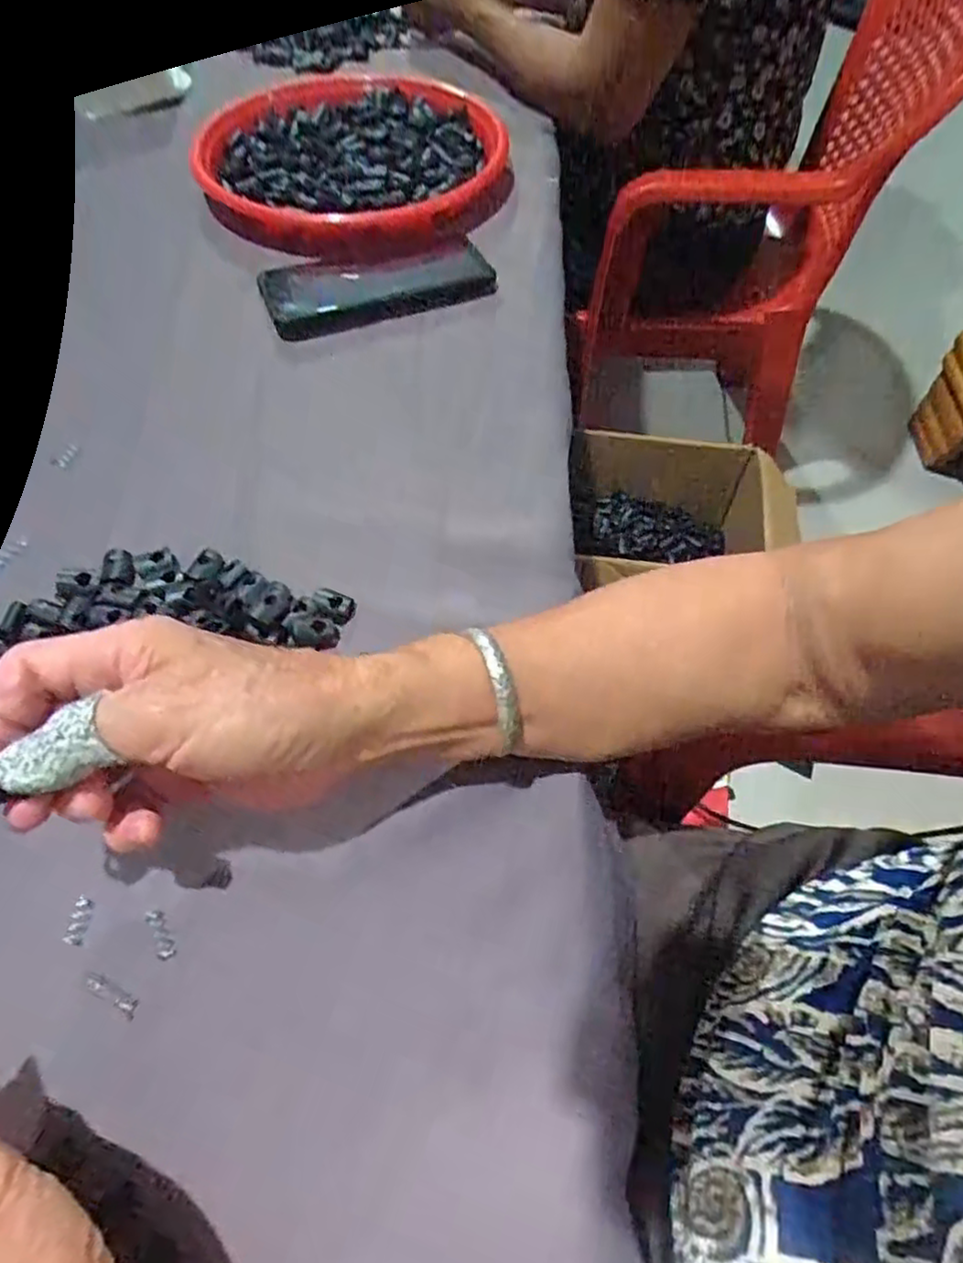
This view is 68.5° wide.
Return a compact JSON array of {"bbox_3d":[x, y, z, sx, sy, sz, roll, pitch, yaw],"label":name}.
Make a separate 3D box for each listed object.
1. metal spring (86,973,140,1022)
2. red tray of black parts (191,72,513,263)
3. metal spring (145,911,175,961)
[{"bbox_3d":[-0.142,0.139,0.271,0.024,0.004,0.006,24,61,15],"label":"metal spring"},{"bbox_3d":[-0.101,-0.379,0.571,0.231,0.038,0.251,-8,58,-4],"label":"red tray of black parts"},{"bbox_3d":[-0.129,0.121,0.283,0.007,0.004,0.020,-24,60,-13],"label":"metal spring"}]

